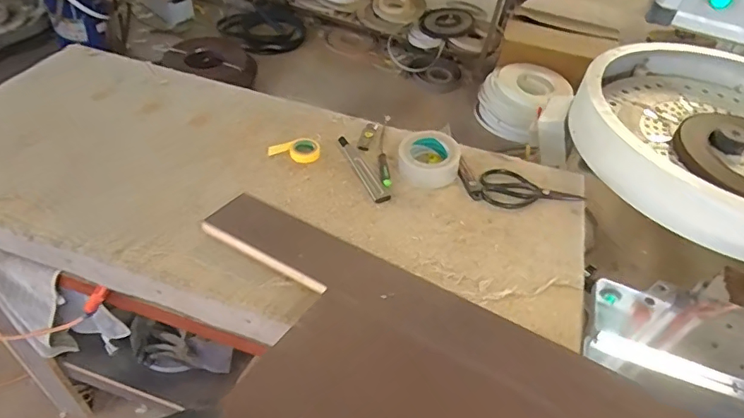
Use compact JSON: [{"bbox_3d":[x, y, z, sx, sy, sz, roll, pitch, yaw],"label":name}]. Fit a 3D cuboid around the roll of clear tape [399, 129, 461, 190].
[{"bbox_3d":[0.109,-0.092,0.930,0.113,0.046,0.123,4,47,-4],"label":"roll of clear tape"}]

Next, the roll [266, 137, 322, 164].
[{"bbox_3d":[-0.146,-0.107,0.950,0.094,0.017,0.057,-16,52,-21],"label":"roll"}]

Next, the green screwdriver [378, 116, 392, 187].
[{"bbox_3d":[0.023,-0.109,0.965,0.020,0.025,0.183,-2,51,-3],"label":"green screwdriver"}]

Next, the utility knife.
[{"bbox_3d":[-0.018,-0.077,0.932,0.029,0.014,0.178,-17,52,-22],"label":"utility knife"}]

